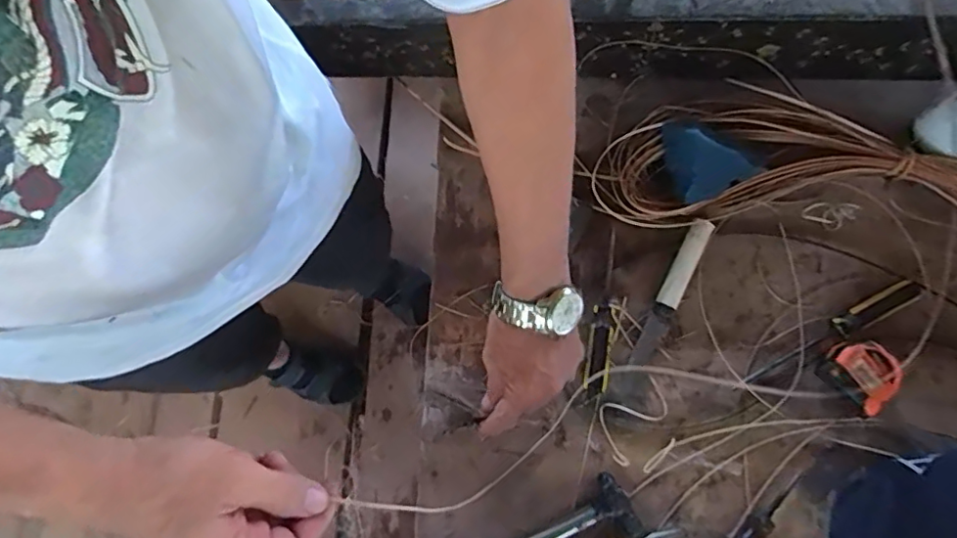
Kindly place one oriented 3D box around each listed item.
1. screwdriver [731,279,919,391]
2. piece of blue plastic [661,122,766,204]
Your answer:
[{"bbox_3d":[0.341,0.066,0.552,0.207,0.027,0.025,-26,80,-3],"label":"screwdriver"},{"bbox_3d":[0.223,-0.113,0.546,0.072,0.046,0.083,-22,80,-3],"label":"piece of blue plastic"}]

